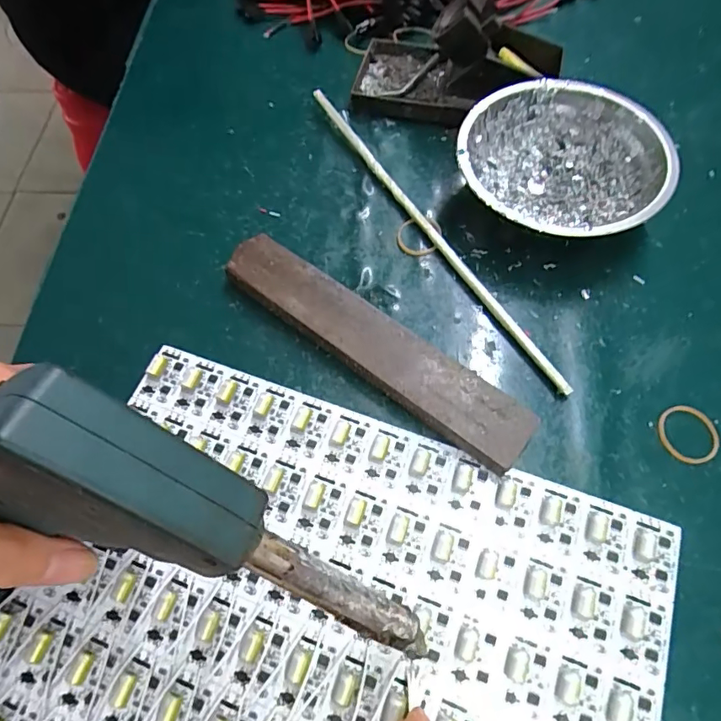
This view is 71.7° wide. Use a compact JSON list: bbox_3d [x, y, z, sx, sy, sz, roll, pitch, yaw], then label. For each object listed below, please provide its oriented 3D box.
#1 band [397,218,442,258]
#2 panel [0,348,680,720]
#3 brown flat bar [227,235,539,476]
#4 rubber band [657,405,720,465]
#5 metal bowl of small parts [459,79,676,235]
[{"bbox_3d":[0.038,-0.081,0.319,0.028,0.005,0.031,-1,65,1],"label":"band"},{"bbox_3d":[-0.021,0.139,0.218,0.287,0.009,0.238,19,67,10],"label":"panel"},{"bbox_3d":[0.004,-0.010,0.281,0.196,0.017,0.037,35,71,16],"label":"brown flat bar"},{"bbox_3d":[0.172,0.038,0.260,0.030,0.004,0.031,-7,65,-1],"label":"rubber band"},{"bbox_3d":[0.122,-0.116,0.312,0.121,0.041,0.115,-1,65,1],"label":"metal bowl of small parts"}]

